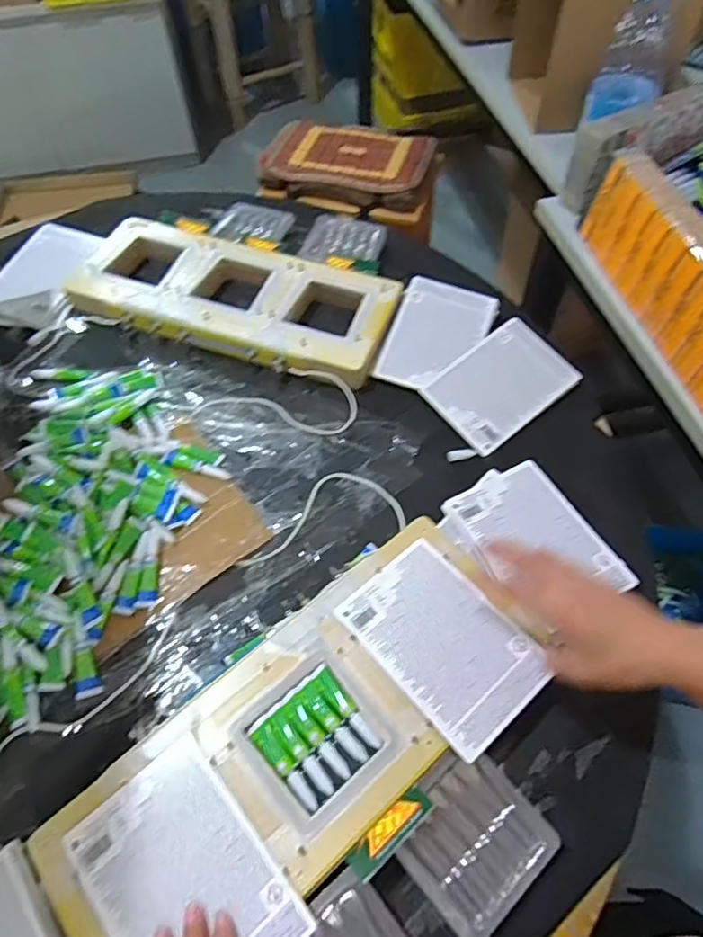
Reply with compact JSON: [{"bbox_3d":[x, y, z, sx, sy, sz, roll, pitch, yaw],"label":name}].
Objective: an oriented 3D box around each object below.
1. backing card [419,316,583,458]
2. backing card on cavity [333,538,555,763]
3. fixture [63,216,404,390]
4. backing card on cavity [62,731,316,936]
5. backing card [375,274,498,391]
[{"bbox_3d":[0.183,-0.103,0.718,0.169,0.009,0.114,-38,79,-15],"label":"backing card"},{"bbox_3d":[0.082,0.152,0.526,0.113,0.008,0.169,-36,63,-21],"label":"backing card on cavity"},{"bbox_3d":[-0.162,-0.231,0.793,0.438,0.048,0.182,18,58,13],"label":"fixture"},{"bbox_3d":[-0.122,0.302,0.433,0.115,0.005,0.165,-36,63,-21],"label":"backing card on cavity"},{"bbox_3d":[0.110,-0.168,0.750,0.118,0.013,0.165,20,70,7],"label":"backing card"}]

